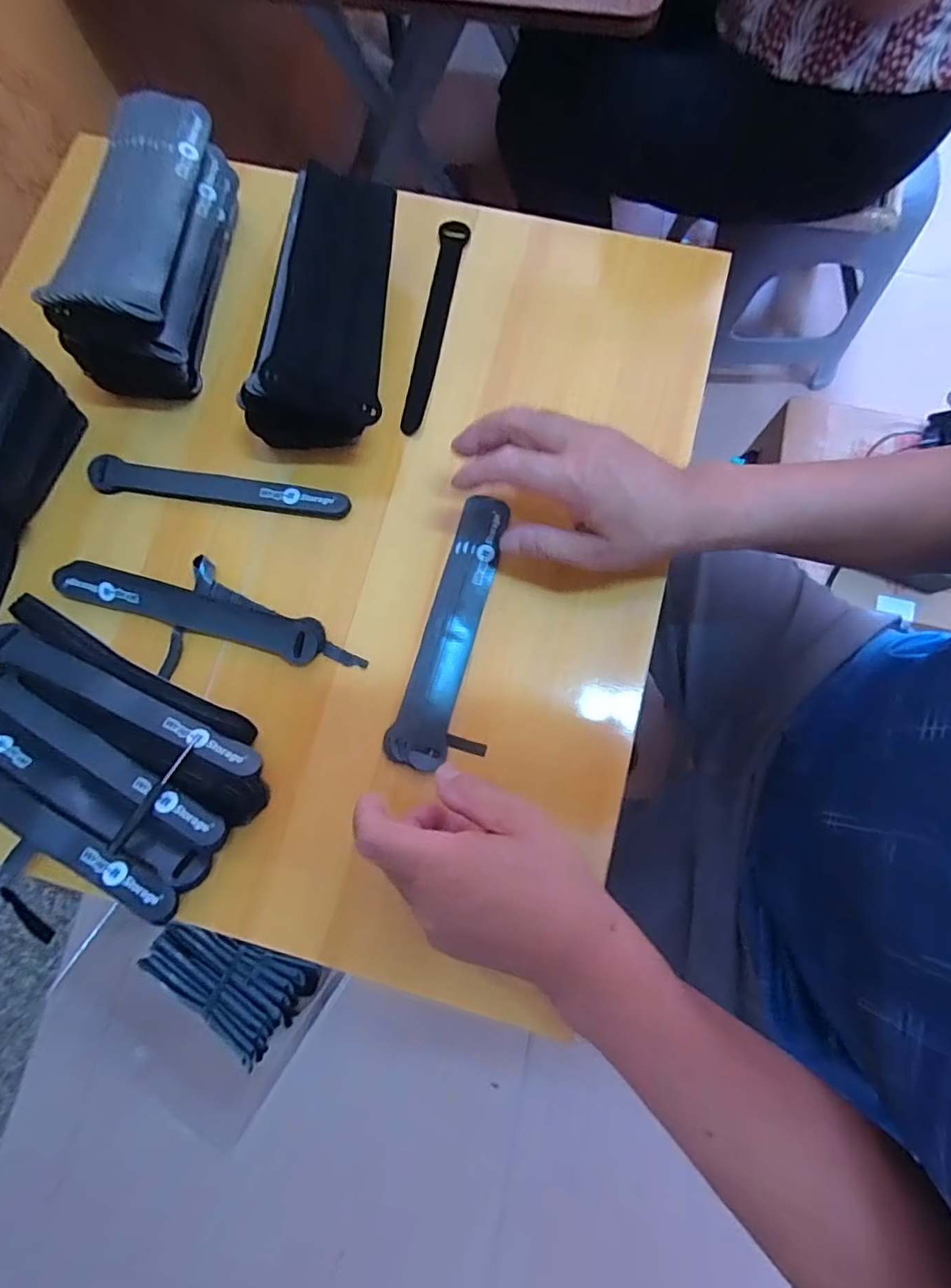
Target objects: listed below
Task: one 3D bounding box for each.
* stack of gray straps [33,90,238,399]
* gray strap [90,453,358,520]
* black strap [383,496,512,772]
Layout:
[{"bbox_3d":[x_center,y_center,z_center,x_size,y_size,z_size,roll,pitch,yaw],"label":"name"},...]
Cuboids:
[{"bbox_3d":[-0.240,-0.298,0.410,0.075,0.090,0.206,4,78,2],"label":"stack of gray straps"},{"bbox_3d":[-0.195,-0.118,0.415,0.199,0.008,0.024,7,78,3],"label":"gray strap"},{"bbox_3d":[-0.009,-0.009,0.391,0.057,0.014,0.196,14,80,4],"label":"black strap"}]

